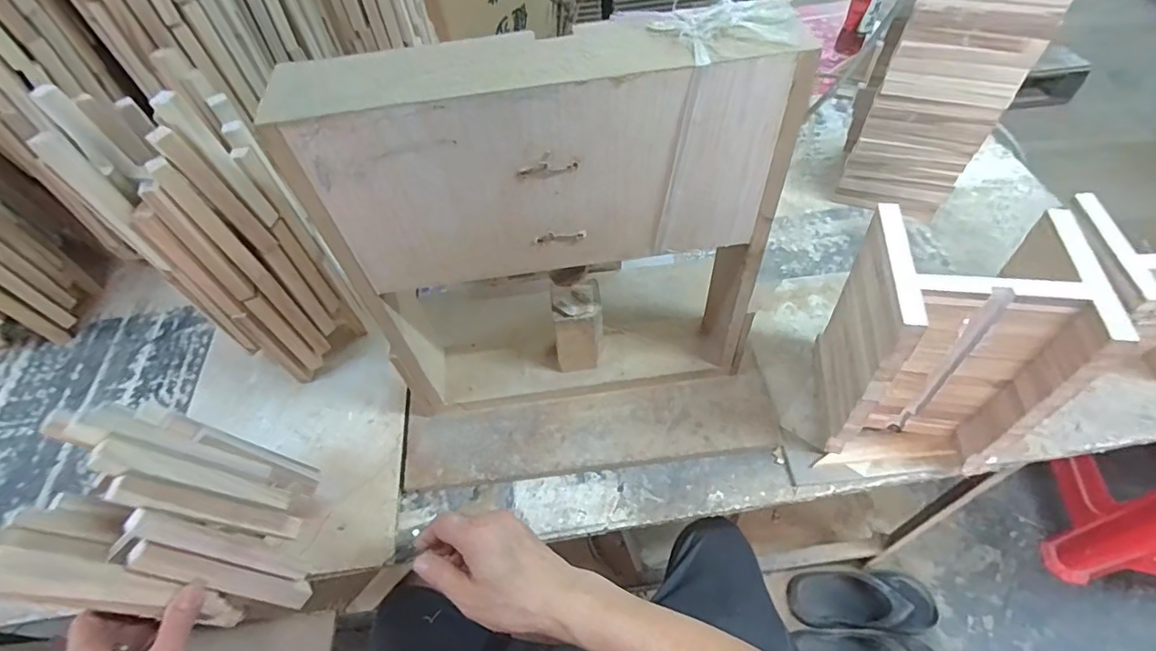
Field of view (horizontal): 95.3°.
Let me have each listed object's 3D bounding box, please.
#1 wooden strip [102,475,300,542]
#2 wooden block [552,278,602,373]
[{"bbox_3d":[-0.305,0.154,0.443,0.022,0.148,0.020,-23,49,27],"label":"wooden strip"},{"bbox_3d":[-0.001,0.004,0.645,0.061,0.121,0.059,-8,54,-1],"label":"wooden block"}]

